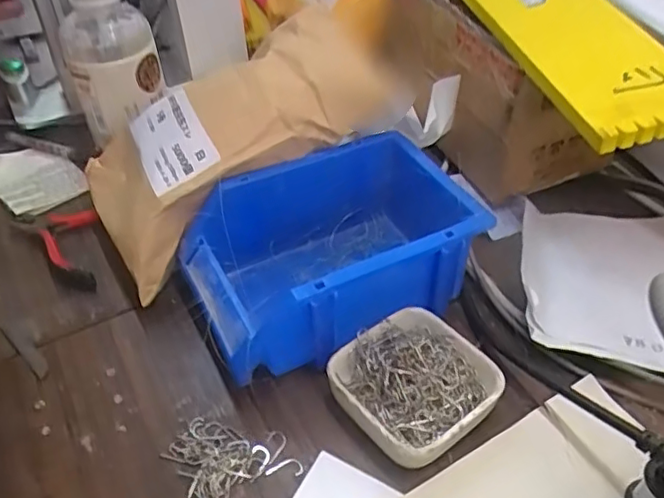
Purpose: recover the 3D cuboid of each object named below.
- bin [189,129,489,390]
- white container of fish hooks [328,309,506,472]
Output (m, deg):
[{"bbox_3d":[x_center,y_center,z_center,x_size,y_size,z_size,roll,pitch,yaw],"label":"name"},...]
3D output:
[{"bbox_3d":[0.001,0.003,0.413,0.193,0.080,0.123,-20,46,-19],"label":"bin"},{"bbox_3d":[0.049,0.083,0.359,0.085,0.030,0.083,-28,49,-26],"label":"white container of fish hooks"}]

